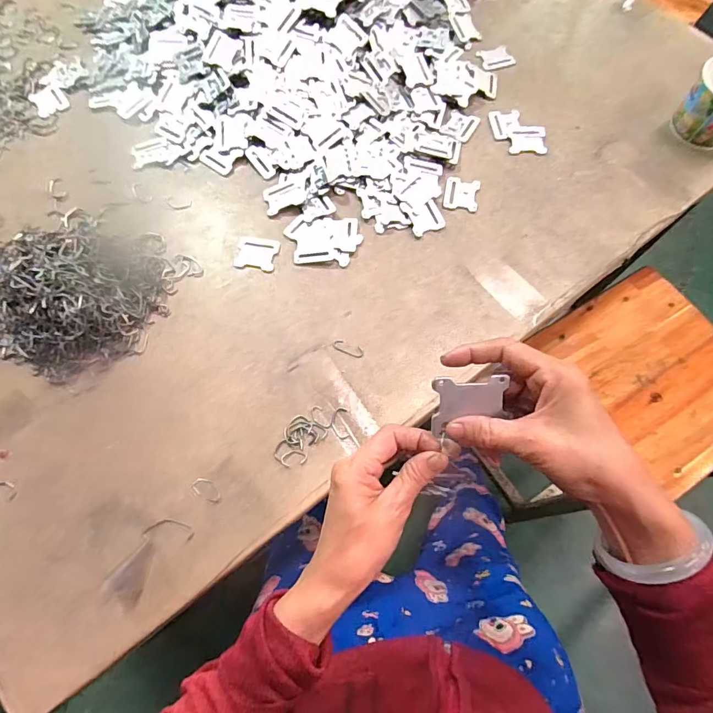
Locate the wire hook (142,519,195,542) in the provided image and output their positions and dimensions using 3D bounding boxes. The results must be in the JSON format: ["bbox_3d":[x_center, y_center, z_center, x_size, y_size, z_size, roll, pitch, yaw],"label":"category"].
[{"bbox_3d":[-0.185,0.171,0.417,0.051,0.004,0.017,7,70,3],"label":"wire hook"}]

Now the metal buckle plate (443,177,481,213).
[{"bbox_3d":[0.140,-0.217,0.560,0.044,0.004,0.051,11,71,5],"label":"metal buckle plate"}]

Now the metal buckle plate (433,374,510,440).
[{"bbox_3d":[0.074,0.033,0.279,0.047,0.004,0.040,-2,101,5],"label":"metal buckle plate"}]

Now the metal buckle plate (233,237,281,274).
[{"bbox_3d":[-0.125,-0.130,0.528,0.051,0.004,0.045,11,71,5],"label":"metal buckle plate"}]

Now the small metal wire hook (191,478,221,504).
[{"bbox_3d":[-0.153,0.137,0.430,0.035,0.004,0.018,24,72,9],"label":"small metal wire hook"}]

